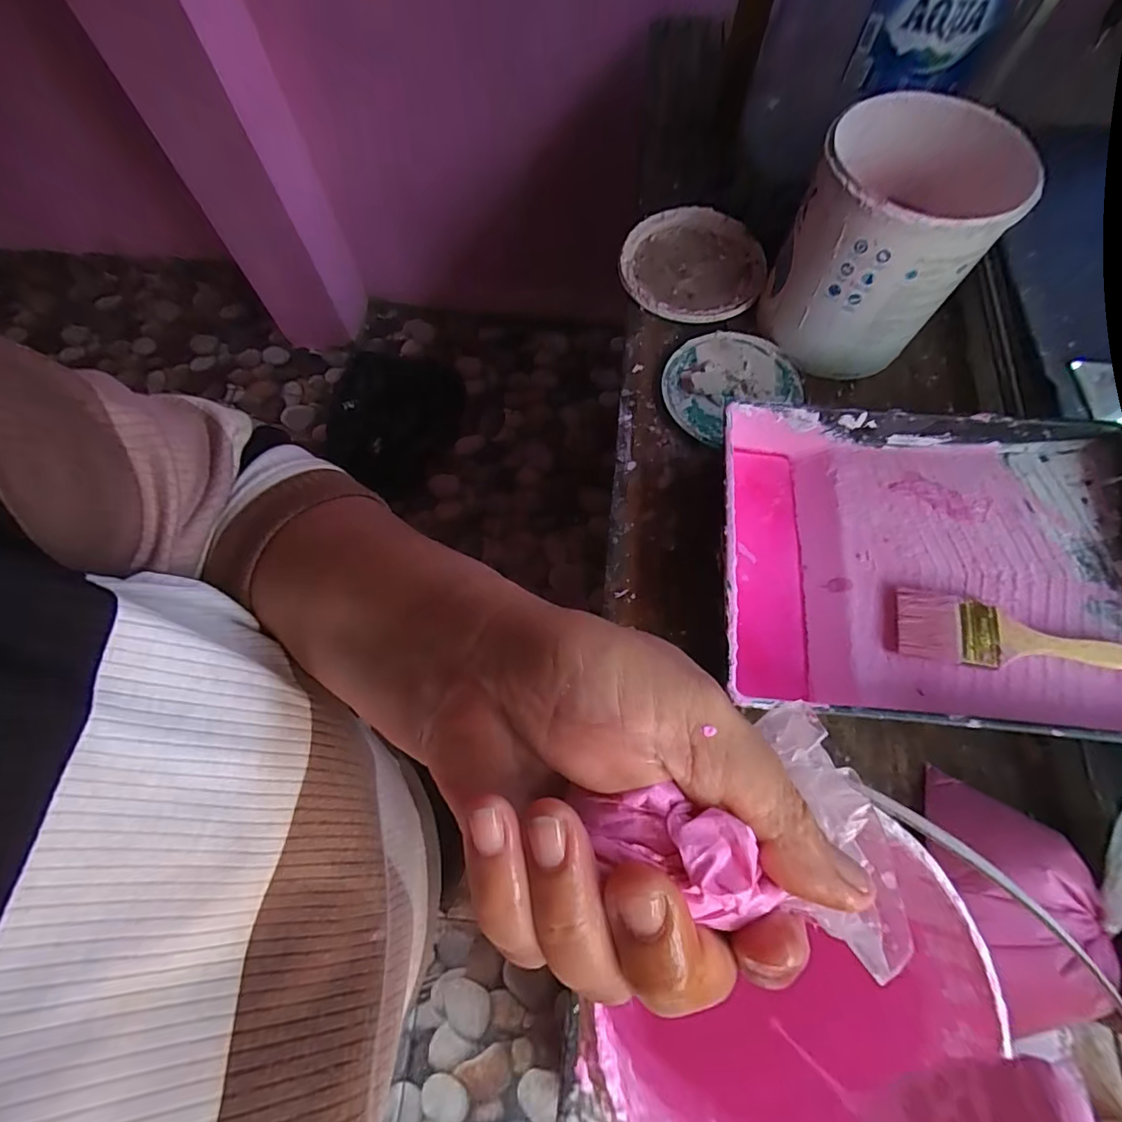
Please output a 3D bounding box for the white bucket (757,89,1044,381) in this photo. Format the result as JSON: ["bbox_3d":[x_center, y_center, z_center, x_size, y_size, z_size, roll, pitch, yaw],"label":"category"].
[{"bbox_3d":[0.324,-0.324,0.514,0.173,0.167,0.190,31,74,11],"label":"white bucket"}]

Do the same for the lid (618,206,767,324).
[{"bbox_3d":[0.164,-0.371,0.625,0.171,0.012,0.171,0,70,1],"label":"lid"}]

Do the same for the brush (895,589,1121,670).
[{"bbox_3d":[0.365,0.063,0.403,0.174,0.023,0.056,12,71,5],"label":"brush"}]

